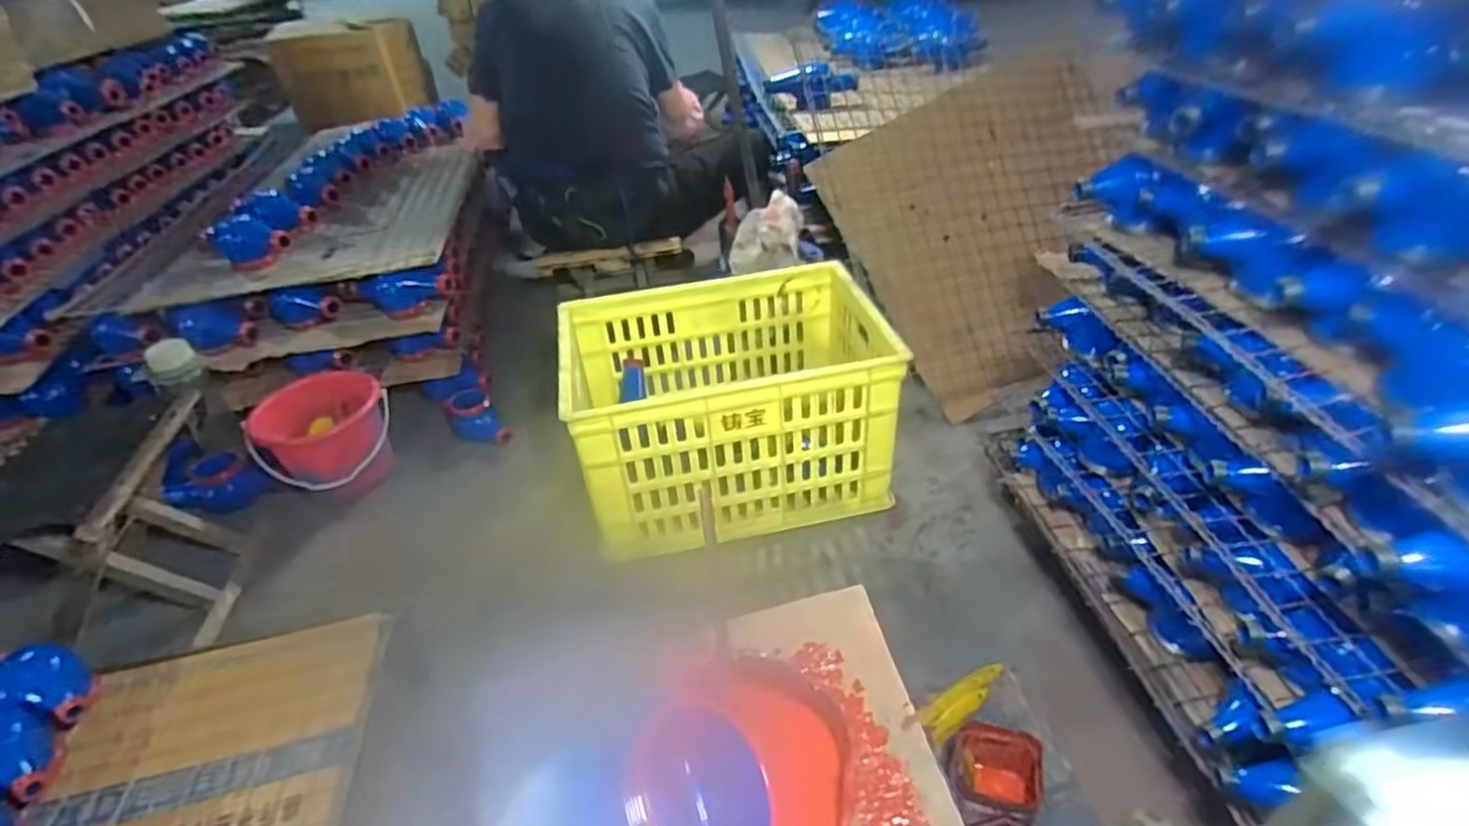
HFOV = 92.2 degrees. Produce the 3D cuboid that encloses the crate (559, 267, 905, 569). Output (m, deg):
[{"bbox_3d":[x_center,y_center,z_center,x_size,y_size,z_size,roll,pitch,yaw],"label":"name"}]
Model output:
[{"bbox_3d":[-0.011,-0.023,1.181,0.483,0.286,0.341,-12,38,-7],"label":"crate"}]

